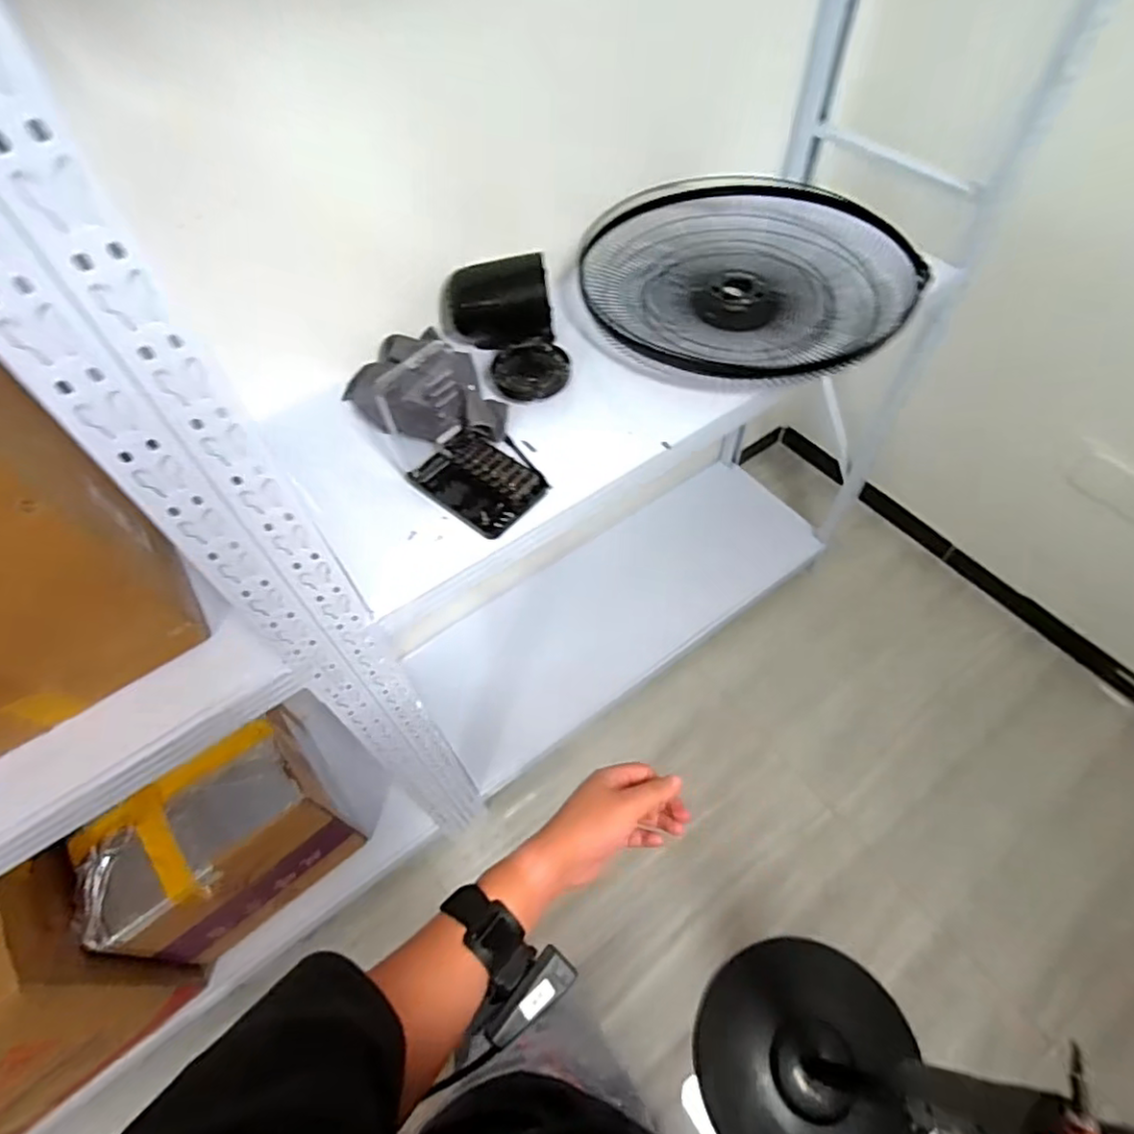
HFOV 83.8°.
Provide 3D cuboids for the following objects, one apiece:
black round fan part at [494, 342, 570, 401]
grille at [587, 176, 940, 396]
[{"bbox_3d":[-0.051,-0.286,0.915,0.106,0.025,0.099,-1,56,1],"label":"black round fan part"},{"bbox_3d":[0.268,-0.443,0.991,0.483,0.091,0.465,-7,56,-3],"label":"grille"}]

